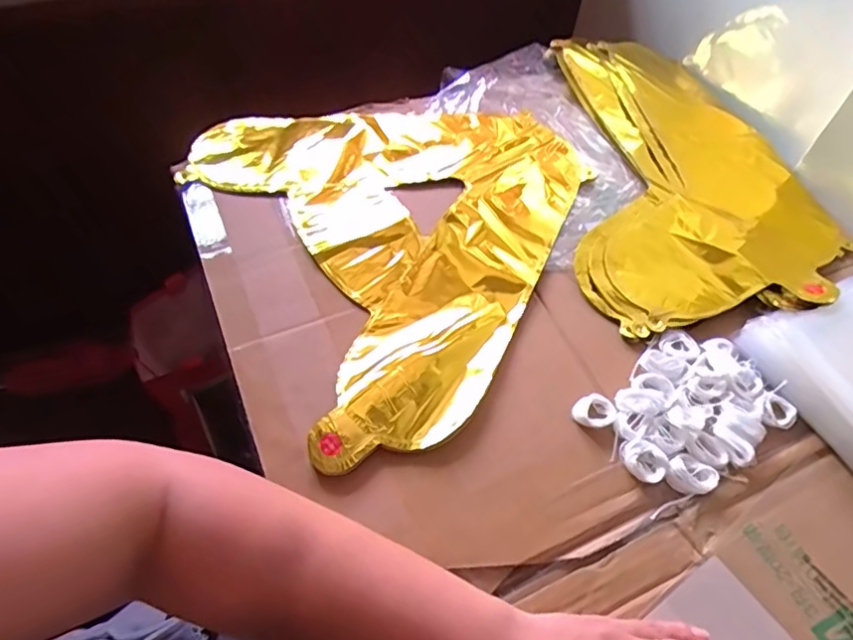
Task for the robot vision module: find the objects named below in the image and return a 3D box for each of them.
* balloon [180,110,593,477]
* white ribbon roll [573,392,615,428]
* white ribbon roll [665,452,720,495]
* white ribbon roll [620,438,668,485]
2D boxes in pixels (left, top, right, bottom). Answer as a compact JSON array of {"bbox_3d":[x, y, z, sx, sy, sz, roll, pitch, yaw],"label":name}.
[{"bbox_3d":[-0.003,-0.101,0.529,0.342,0.017,0.388,-24,60,-18],"label":"balloon"},{"bbox_3d":[0.122,0.068,0.424,0.029,0.007,0.025,-30,62,-21],"label":"white ribbon roll"},{"bbox_3d":[0.181,0.107,0.400,0.029,0.008,0.029,1,56,-2],"label":"white ribbon roll"},{"bbox_3d":[0.151,0.097,0.402,0.026,0.009,0.031,-26,61,-18],"label":"white ribbon roll"}]

